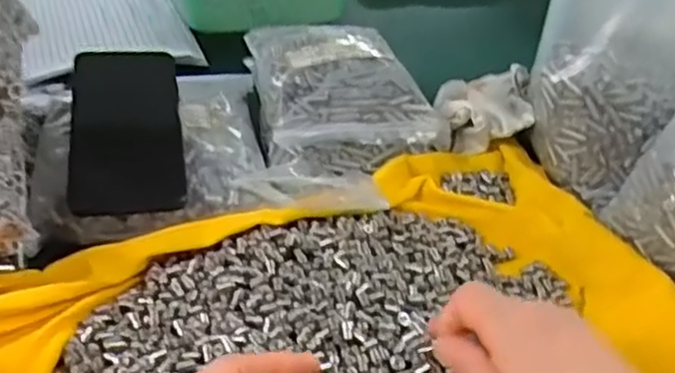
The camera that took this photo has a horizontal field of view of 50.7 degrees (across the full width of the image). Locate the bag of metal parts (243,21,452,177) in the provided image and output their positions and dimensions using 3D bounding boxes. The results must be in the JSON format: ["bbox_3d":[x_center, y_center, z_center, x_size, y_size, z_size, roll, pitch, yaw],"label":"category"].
[{"bbox_3d":[0.006,-0.091,0.623,0.148,0.043,0.182,-5,44,-13],"label":"bag of metal parts"}]

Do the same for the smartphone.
[{"bbox_3d":[-0.154,-0.045,0.523,0.075,0.009,0.154,-2,50,-16],"label":"smartphone"}]

